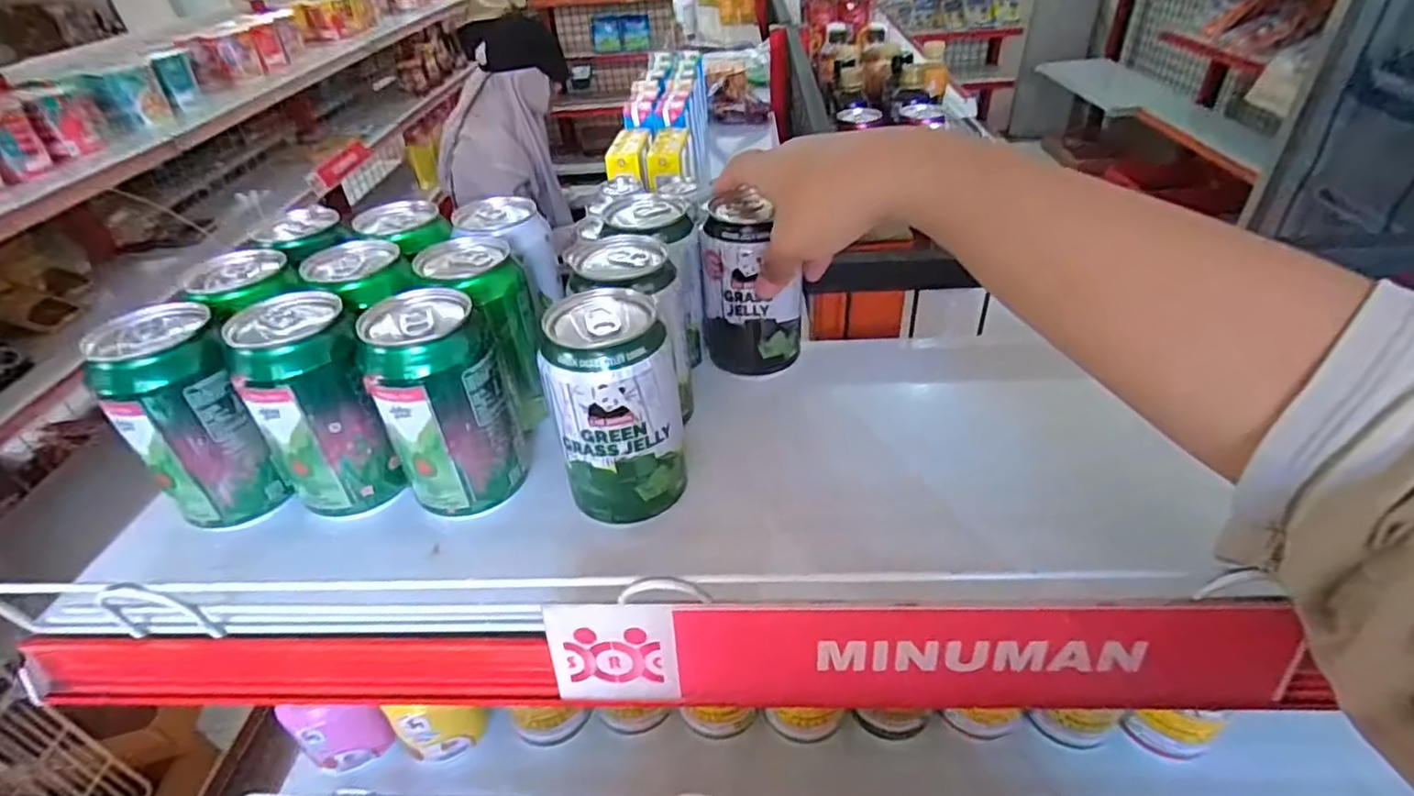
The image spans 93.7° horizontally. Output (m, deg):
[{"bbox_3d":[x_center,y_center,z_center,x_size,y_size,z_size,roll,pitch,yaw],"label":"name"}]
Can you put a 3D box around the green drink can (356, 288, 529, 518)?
[{"bbox_3d":[-0.136,0.004,0.350,0.066,0.105,0.056,-19,40,-17],"label":"green drink can"}]

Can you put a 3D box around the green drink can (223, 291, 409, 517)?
[{"bbox_3d":[-0.207,0.007,0.357,0.059,0.107,0.053,-22,42,-21],"label":"green drink can"}]

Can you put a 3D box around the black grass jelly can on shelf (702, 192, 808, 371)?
[{"bbox_3d":[0.030,-0.074,0.437,0.065,0.101,0.055,-3,38,2],"label":"black grass jelly can on shelf"}]

